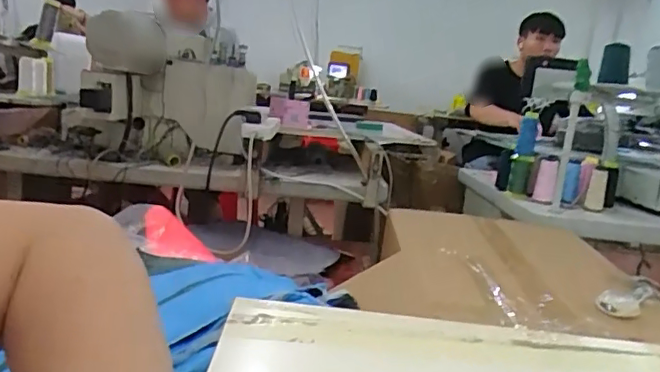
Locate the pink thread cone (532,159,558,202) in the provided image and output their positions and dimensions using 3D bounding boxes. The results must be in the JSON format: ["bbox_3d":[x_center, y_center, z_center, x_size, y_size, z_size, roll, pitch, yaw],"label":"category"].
[{"bbox_3d":[0.524,-0.008,1.351,0.044,0.110,0.053,11,13,20],"label":"pink thread cone"}]

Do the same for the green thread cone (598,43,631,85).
[{"bbox_3d":[0.659,-0.281,1.277,0.063,0.089,0.067,12,13,23],"label":"green thread cone"}]

